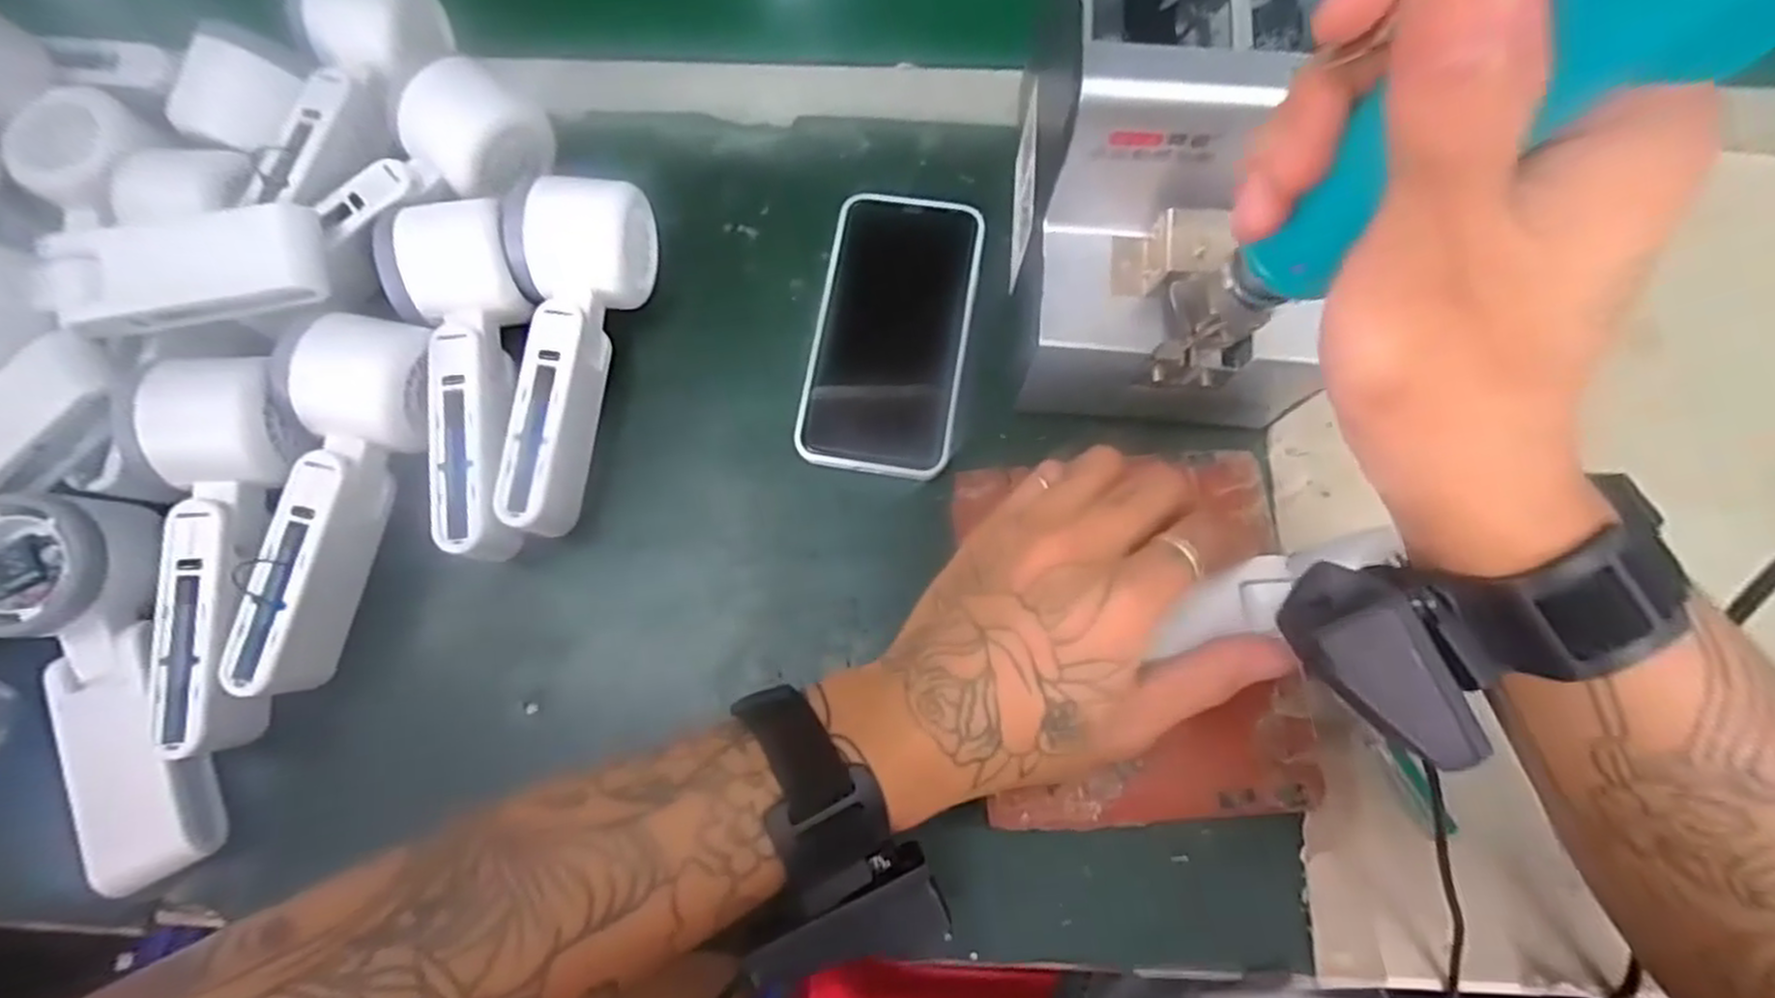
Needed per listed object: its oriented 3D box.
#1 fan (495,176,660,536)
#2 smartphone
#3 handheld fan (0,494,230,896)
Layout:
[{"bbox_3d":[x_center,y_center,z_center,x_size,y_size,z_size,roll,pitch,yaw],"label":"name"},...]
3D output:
[{"bbox_3d":[-0.151,-0.066,0.353,0.051,0.063,0.159,6,75,2],"label":"fan"},{"bbox_3d":[0.003,-0.083,0.379,0.075,0.013,0.145,9,75,3],"label":"smartphone"},{"bbox_3d":[-0.327,0.078,0.315,0.055,0.056,0.163,-20,76,-5],"label":"handheld fan"}]

